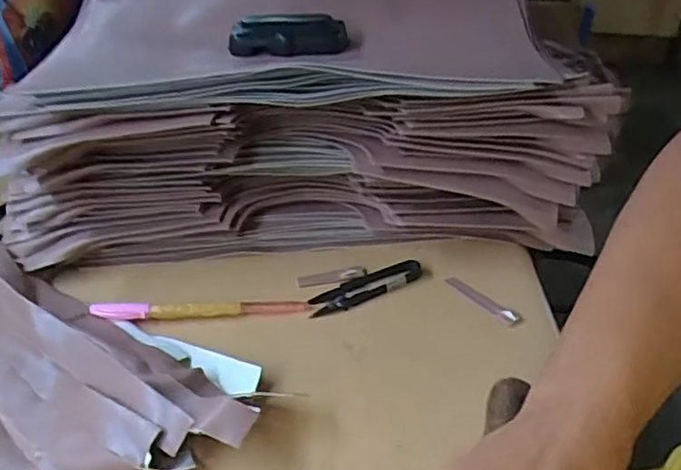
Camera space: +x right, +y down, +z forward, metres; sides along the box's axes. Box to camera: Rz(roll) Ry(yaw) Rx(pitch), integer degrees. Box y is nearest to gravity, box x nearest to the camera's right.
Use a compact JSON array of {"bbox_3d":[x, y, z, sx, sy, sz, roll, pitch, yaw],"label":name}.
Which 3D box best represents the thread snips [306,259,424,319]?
[{"bbox_3d":[0.020,0.040,0.492,0.097,0.007,0.027,-17,40,-21],"label":"thread snips"}]

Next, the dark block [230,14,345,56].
[{"bbox_3d":[-0.049,-0.189,0.582,0.109,0.029,0.045,-5,38,-4],"label":"dark block"}]

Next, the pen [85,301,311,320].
[{"bbox_3d":[-0.106,0.056,0.470,0.162,0.014,0.011,-3,37,-3],"label":"pen"}]

